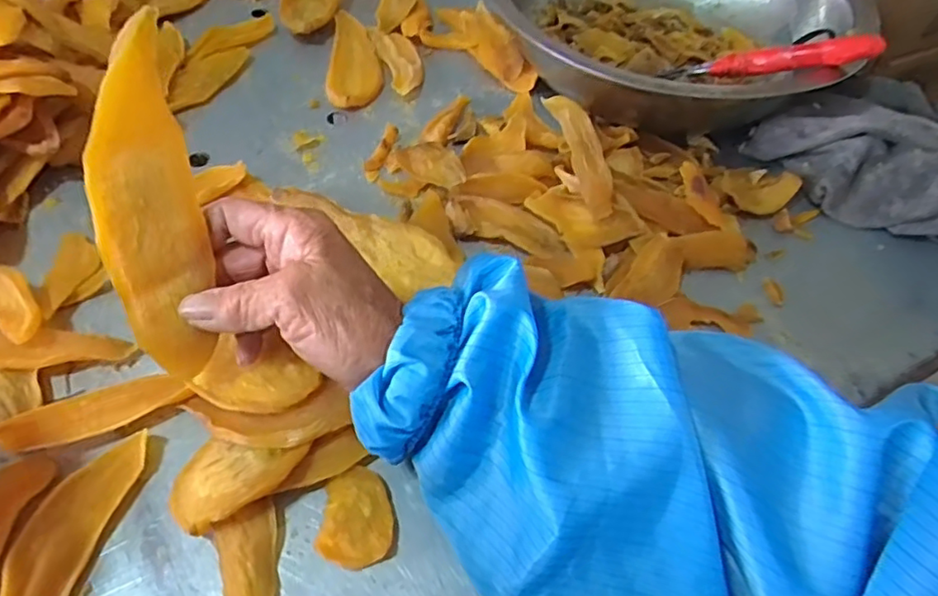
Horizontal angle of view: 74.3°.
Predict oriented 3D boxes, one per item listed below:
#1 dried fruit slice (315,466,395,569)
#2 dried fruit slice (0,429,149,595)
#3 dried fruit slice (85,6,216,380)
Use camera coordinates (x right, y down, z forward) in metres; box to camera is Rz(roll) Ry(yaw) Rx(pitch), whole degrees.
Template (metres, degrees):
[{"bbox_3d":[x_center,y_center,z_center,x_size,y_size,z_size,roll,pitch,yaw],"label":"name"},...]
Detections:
[{"bbox_3d":[-0.053,0.105,0.298,0.033,0.012,0.045,4,54,-1],"label":"dried fruit slice"},{"bbox_3d":[-0.184,0.108,0.282,0.029,0.014,0.100,16,55,7],"label":"dried fruit slice"},{"bbox_3d":[-0.139,-0.040,0.268,0.040,0.149,0.012,-15,16,-28],"label":"dried fruit slice"}]

